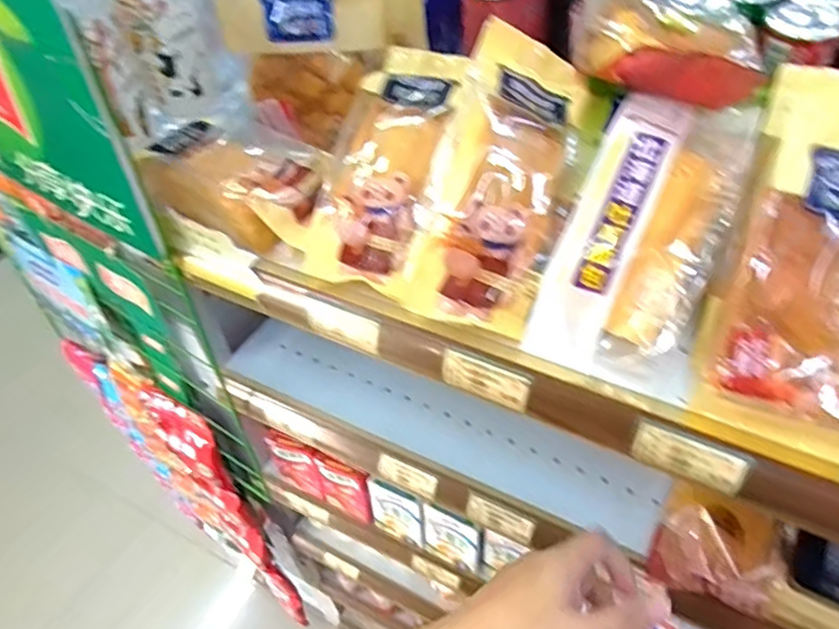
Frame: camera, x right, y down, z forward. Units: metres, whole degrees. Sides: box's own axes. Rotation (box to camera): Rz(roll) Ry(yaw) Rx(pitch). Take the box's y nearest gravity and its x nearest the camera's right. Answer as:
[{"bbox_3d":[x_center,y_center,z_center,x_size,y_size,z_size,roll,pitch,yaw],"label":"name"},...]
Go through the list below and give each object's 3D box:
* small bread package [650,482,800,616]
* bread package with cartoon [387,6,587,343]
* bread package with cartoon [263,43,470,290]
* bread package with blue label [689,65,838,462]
[{"bbox_3d":[0.228,0.177,0.483,0.087,0.034,0.075,18,80,24],"label":"small bread package"},{"bbox_3d":[0.050,-0.098,0.429,0.091,0.056,0.215,11,76,16],"label":"bread package with cartoon"},{"bbox_3d":[-0.027,-0.120,0.480,0.100,0.035,0.205,15,73,19],"label":"bread package with cartoon"},{"bbox_3d":[0.213,-0.028,0.332,0.091,0.033,0.194,16,93,19],"label":"bread package with blue label"}]

